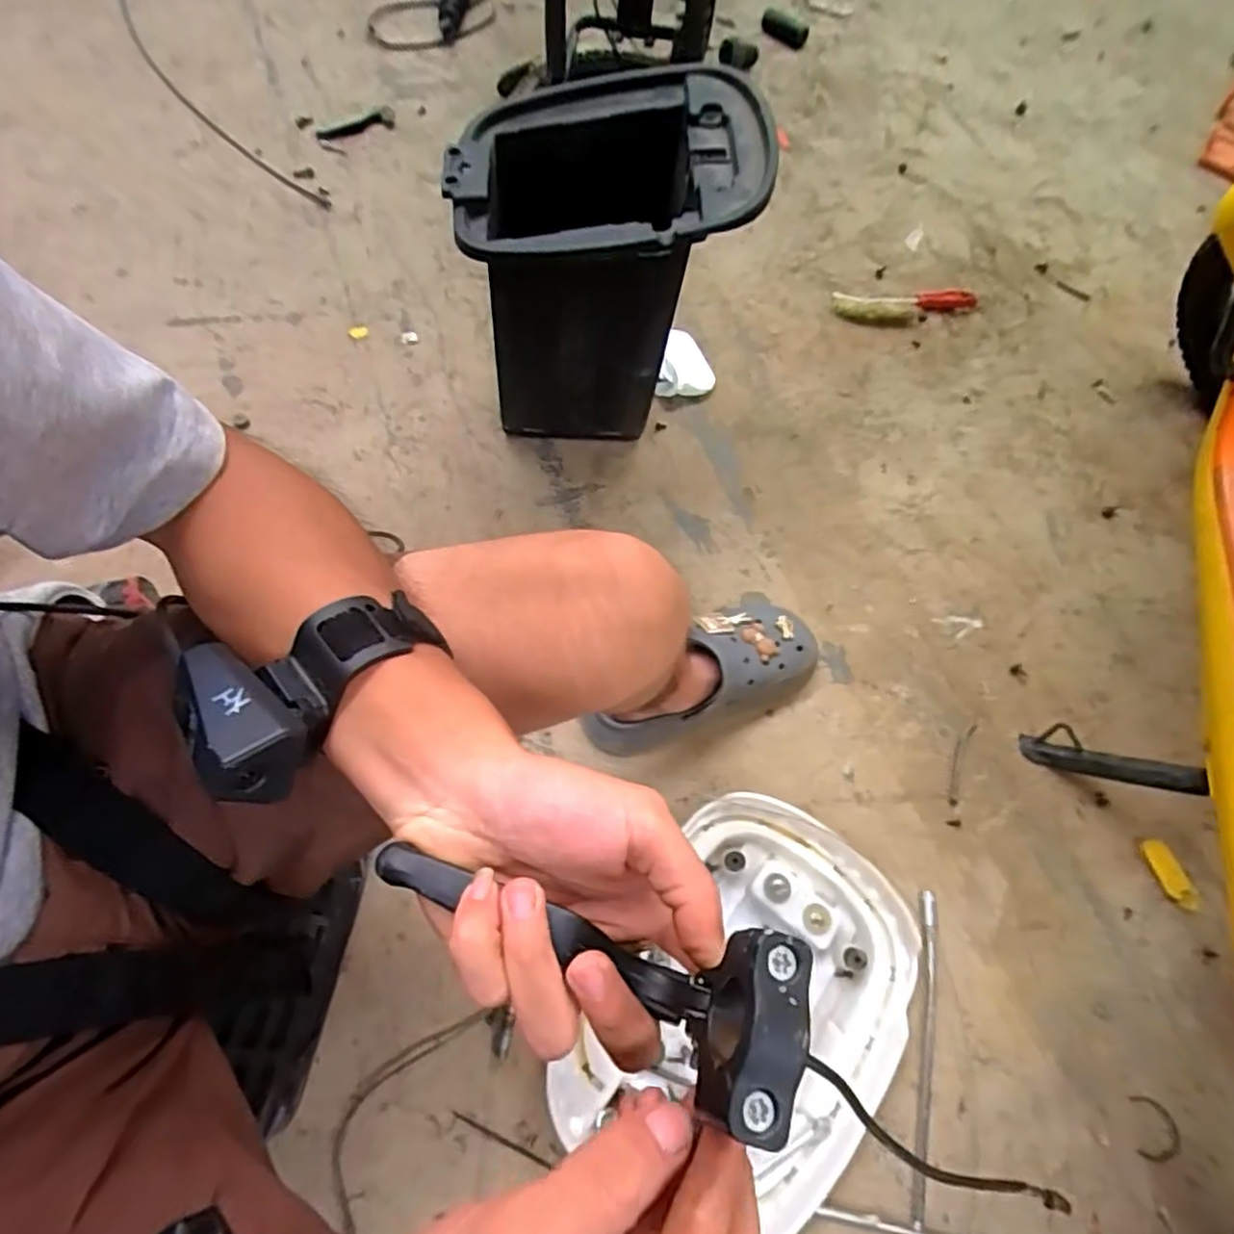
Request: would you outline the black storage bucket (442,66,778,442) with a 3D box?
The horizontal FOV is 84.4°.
[{"bbox_3d":[-0.016,-0.369,0.752,0.274,0.322,0.224,6,65,-1],"label":"black storage bucket"}]

